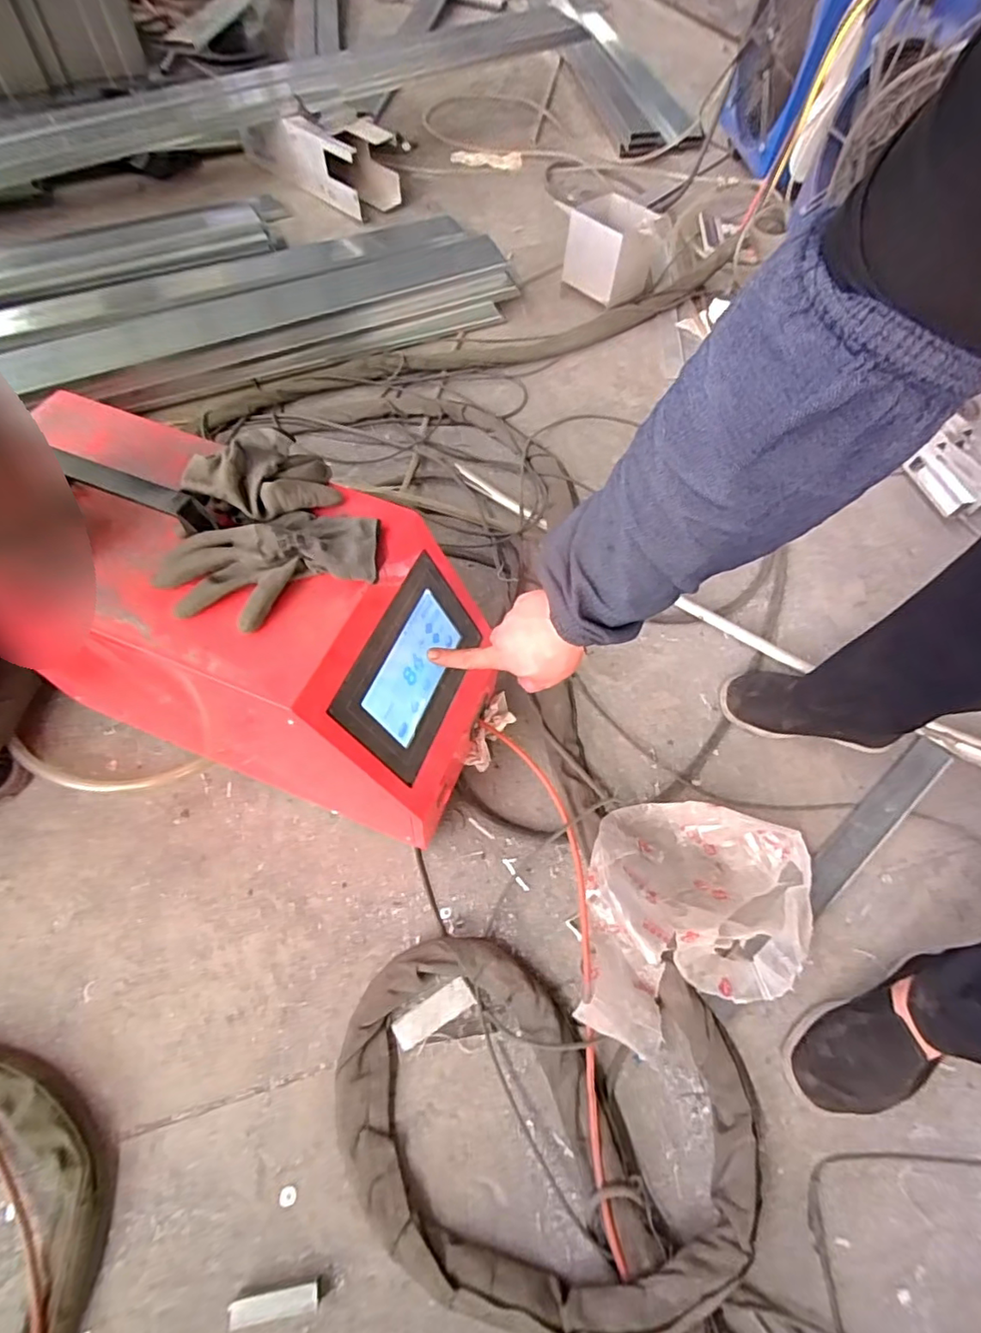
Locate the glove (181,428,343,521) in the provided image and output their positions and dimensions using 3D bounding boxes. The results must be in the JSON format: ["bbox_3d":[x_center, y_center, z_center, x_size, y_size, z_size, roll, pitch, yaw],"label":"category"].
[{"bbox_3d":[-0.227,-0.187,0.561,0.133,0.048,0.076,-25,66,-16],"label":"glove"}]

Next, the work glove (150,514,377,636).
[{"bbox_3d":[-0.201,-0.100,0.526,0.196,0.028,0.106,-25,66,-16],"label":"work glove"}]

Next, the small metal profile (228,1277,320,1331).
[{"bbox_3d":[-0.213,0.629,0.556,0.085,0.020,0.022,-5,62,-7],"label":"small metal profile"}]

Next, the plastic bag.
[{"bbox_3d":[0.263,0.320,0.713,0.287,0.081,0.287,8,61,1],"label":"plastic bag"}]

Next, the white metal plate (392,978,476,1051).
[{"bbox_3d":[-0.069,0.421,0.685,0.099,0.004,0.035,-27,66,-17],"label":"white metal plate"}]

